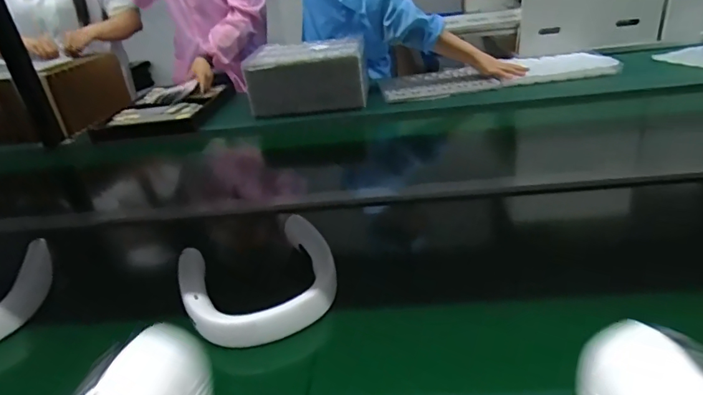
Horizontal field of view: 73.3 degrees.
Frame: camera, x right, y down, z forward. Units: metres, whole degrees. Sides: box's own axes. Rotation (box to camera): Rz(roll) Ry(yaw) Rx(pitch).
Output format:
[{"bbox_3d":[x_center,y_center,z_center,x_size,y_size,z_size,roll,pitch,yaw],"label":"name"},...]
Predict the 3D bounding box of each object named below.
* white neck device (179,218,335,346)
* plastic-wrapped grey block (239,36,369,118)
[{"bbox_3d":[-0.120,0.105,0.619,0.183,0.052,0.172,-19,31,-20],"label":"white neck device"},{"bbox_3d":[-0.123,-0.367,1.404,0.337,0.145,0.225,-5,29,6],"label":"plastic-wrapped grey block"}]

